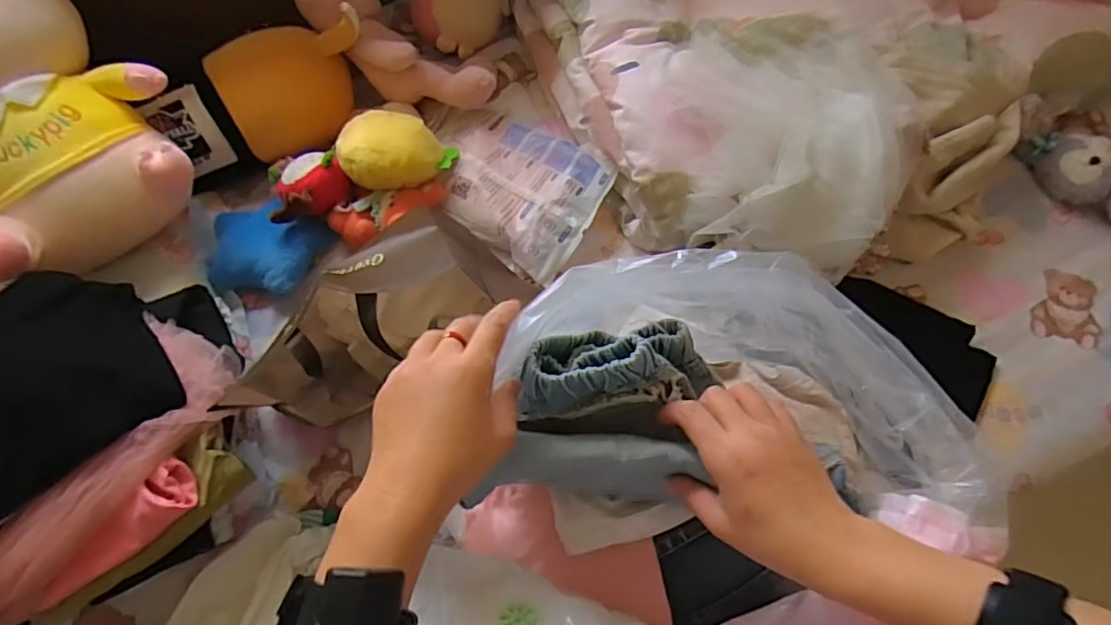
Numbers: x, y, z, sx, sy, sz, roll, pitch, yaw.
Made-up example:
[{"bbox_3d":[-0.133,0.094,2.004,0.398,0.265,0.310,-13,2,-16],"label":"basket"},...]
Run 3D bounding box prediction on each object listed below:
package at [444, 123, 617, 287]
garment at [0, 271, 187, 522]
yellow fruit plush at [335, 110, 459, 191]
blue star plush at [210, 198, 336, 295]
[{"bbox_3d":[-0.051,-0.219,0.988,0.271,0.044,0.253,34,73,13],"label":"package"},{"bbox_3d":[-0.594,0.082,0.663,0.244,0.103,0.263,40,75,15],"label":"garment"},{"bbox_3d":[-0.254,-0.254,0.945,0.175,0.094,0.123,-2,69,0],"label":"yellow fruit plush"},{"bbox_3d":[-0.466,-0.102,0.950,0.189,0.055,0.154,19,70,8],"label":"blue star plush"}]

